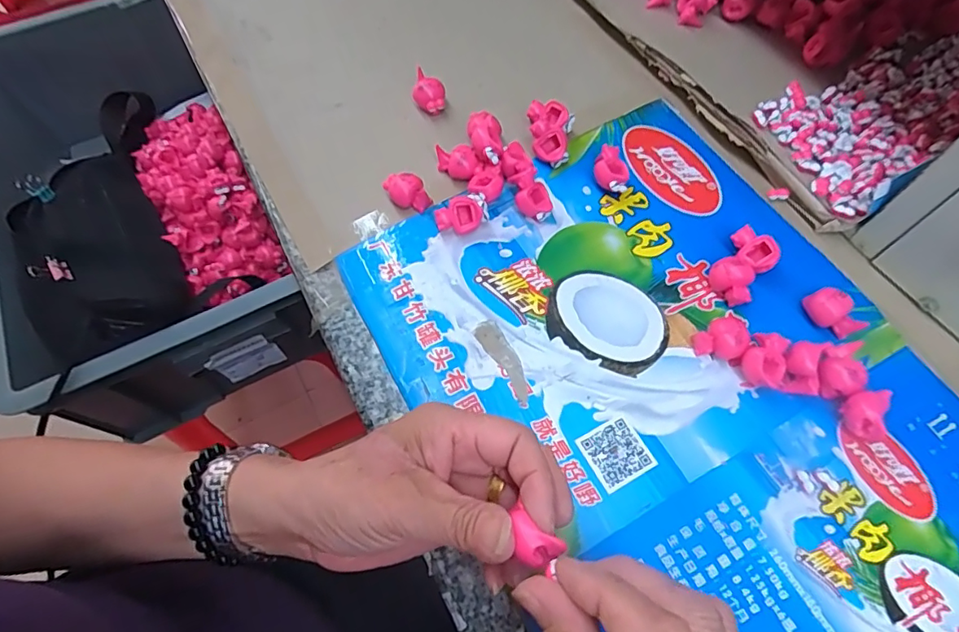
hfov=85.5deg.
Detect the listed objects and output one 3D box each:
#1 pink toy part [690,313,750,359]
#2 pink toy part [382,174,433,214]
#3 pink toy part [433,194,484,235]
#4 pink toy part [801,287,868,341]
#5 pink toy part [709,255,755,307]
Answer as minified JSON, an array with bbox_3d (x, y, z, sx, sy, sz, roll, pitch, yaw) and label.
[{"bbox_3d":[0.150,0.015,0.325,0.027,0.021,0.024,-6,65,0],"label":"pink toy part"},{"bbox_3d":[-0.052,-0.091,0.376,0.033,0.022,0.018,29,69,15],"label":"pink toy part"},{"bbox_3d":[-0.015,-0.068,0.366,0.032,0.023,0.019,-24,66,-9],"label":"pink toy part"},{"bbox_3d":[0.224,-0.001,0.329,0.017,0.023,0.034,-30,67,-11],"label":"pink toy part"},{"bbox_3d":[0.168,-0.023,0.344,0.022,0.020,0.030,-31,67,-12],"label":"pink toy part"}]

